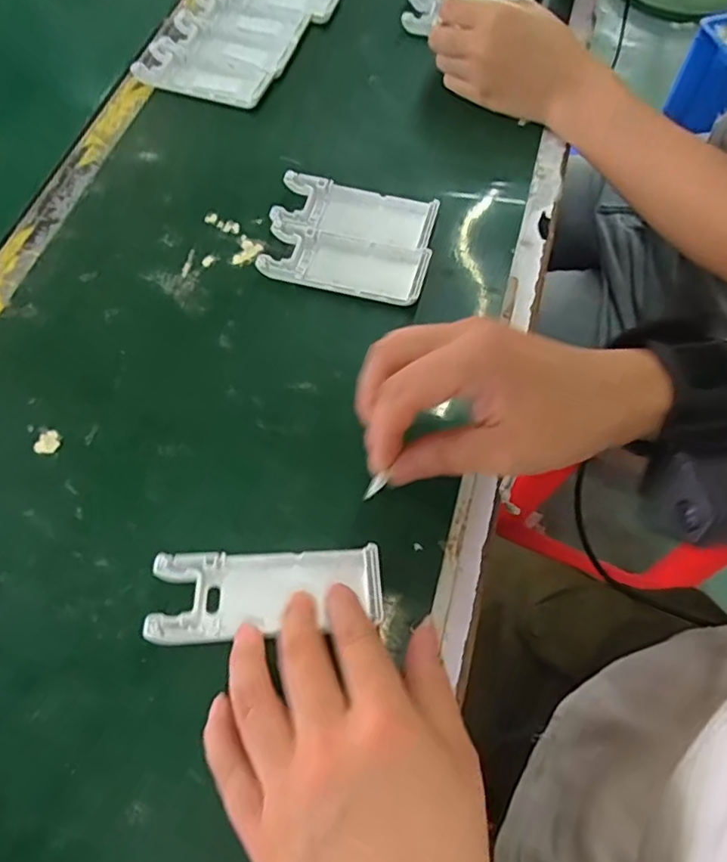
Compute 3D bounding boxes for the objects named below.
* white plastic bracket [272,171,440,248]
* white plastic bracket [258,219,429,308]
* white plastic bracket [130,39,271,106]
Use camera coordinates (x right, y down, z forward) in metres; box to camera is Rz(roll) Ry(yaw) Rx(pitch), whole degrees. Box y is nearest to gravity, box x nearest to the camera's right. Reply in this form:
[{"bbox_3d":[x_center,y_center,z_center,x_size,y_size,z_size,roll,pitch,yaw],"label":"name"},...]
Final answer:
[{"bbox_3d":[-0.005,-0.144,0.384,0.102,0.014,0.037,13,65,8],"label":"white plastic bracket"},{"bbox_3d":[-0.012,-0.108,0.374,0.103,0.010,0.043,14,65,8],"label":"white plastic bracket"},{"bbox_3d":[-0.124,-0.276,0.451,0.106,0.008,0.045,19,66,10],"label":"white plastic bracket"}]

